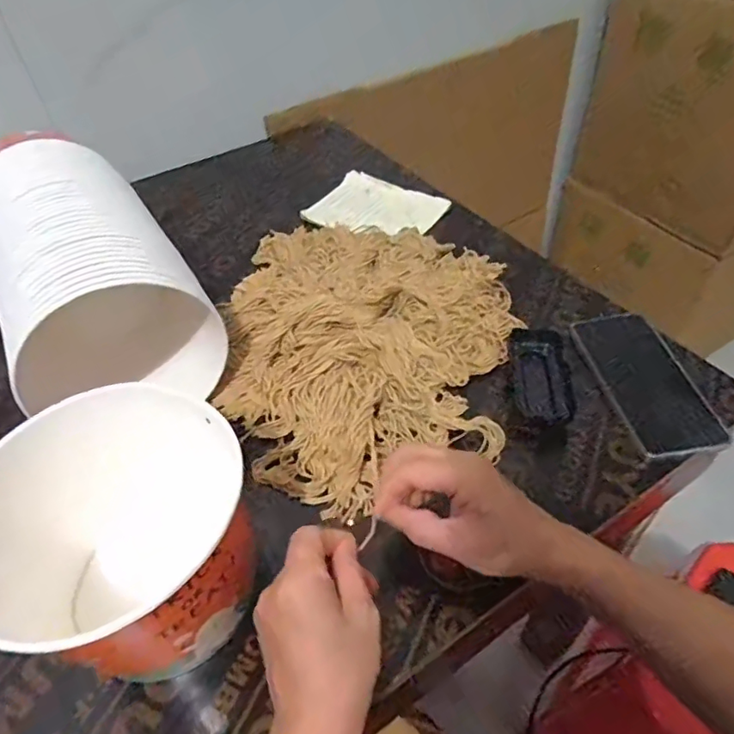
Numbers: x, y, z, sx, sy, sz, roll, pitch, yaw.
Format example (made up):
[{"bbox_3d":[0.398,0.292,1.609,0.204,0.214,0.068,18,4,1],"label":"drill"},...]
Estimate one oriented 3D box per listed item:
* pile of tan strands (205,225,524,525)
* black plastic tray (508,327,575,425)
[{"bbox_3d":[0.001,-0.044,0.552,0.307,0.046,0.378,-7,47,-3],"label":"pile of tan strands"},{"bbox_3d":[0.169,0.006,0.524,0.051,0.014,0.111,0,47,4],"label":"black plastic tray"}]

